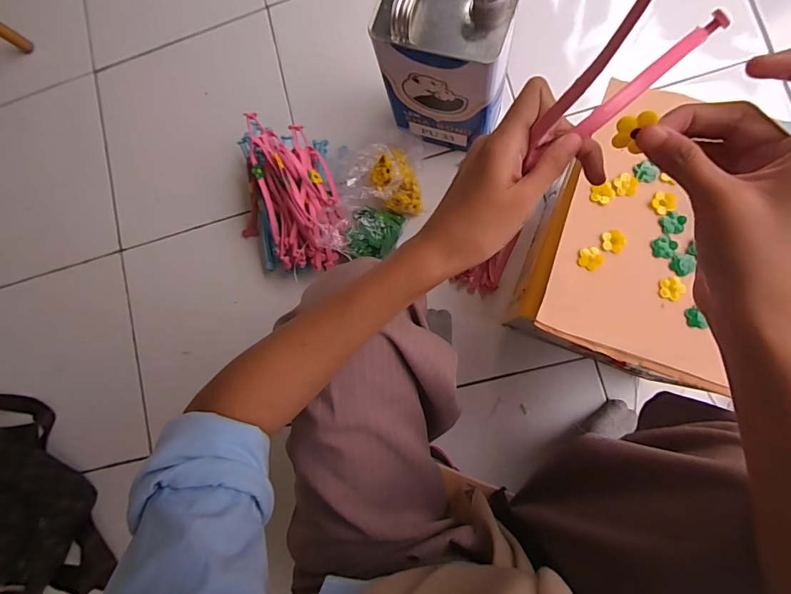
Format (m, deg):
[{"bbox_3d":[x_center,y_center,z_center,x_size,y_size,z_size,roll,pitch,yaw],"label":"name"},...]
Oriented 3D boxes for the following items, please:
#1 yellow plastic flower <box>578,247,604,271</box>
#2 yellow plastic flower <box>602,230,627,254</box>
[{"bbox_3d":[0.207,-0.041,0.429,0.024,0.005,0.024,-1,84,8],"label":"yellow plastic flower"},{"bbox_3d":[0.226,-0.058,0.420,0.023,0.004,0.022,-1,84,8],"label":"yellow plastic flower"}]

